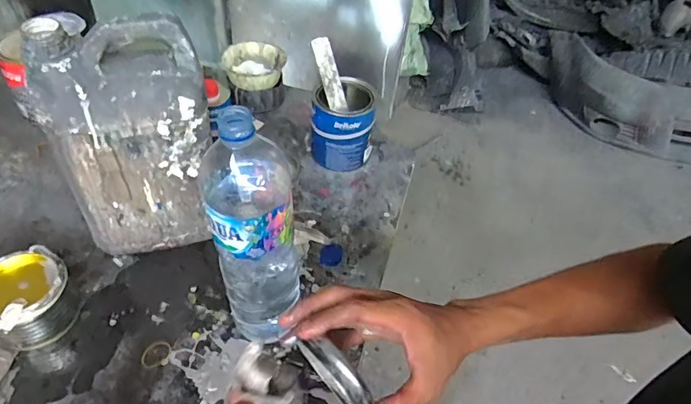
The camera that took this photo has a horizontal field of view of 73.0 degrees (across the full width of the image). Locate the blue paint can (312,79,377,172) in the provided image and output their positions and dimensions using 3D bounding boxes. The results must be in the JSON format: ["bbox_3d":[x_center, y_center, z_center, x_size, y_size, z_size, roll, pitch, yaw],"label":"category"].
[{"bbox_3d":[-0.006,-0.134,0.821,0.105,0.130,0.108,-2,46,-8],"label":"blue paint can"}]

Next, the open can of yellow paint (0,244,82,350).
[{"bbox_3d":[-0.385,0.119,0.569,0.098,0.074,0.091,3,45,-3],"label":"open can of yellow paint"}]

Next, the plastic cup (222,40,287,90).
[{"bbox_3d":[-0.177,-0.268,0.919,0.115,0.050,0.107,3,45,-3],"label":"plastic cup"}]

